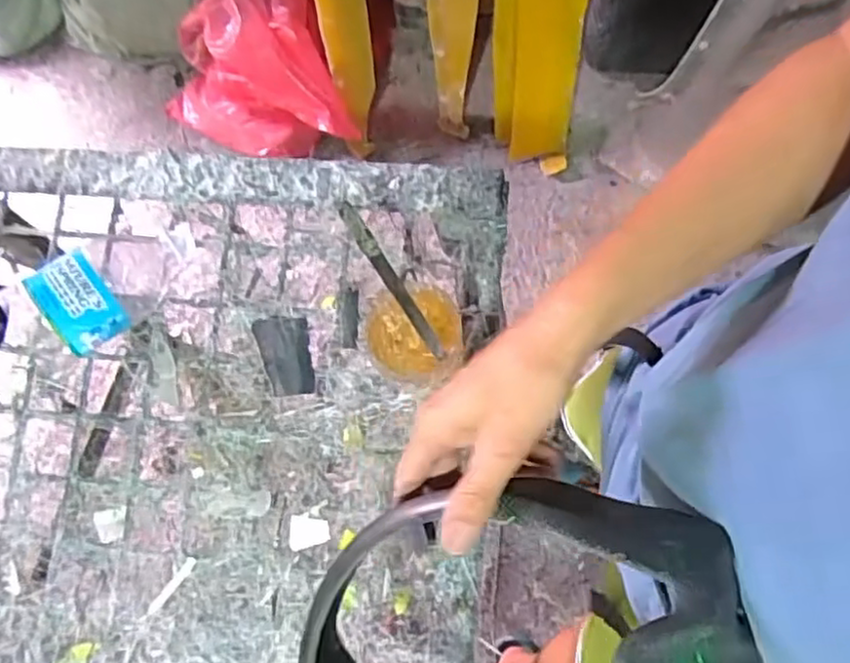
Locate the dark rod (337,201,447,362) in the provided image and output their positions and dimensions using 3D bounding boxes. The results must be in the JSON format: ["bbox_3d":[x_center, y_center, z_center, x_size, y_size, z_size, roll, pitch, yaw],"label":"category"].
[{"bbox_3d":[-0.025,-0.038,0.540,0.012,0.013,0.139,-36,107,-8],"label":"dark rod"}]

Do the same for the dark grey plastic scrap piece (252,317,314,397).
[{"bbox_3d":[-0.124,0.021,0.613,0.047,0.014,0.070,-11,74,0],"label":"dark grey plastic scrap piece"}]

